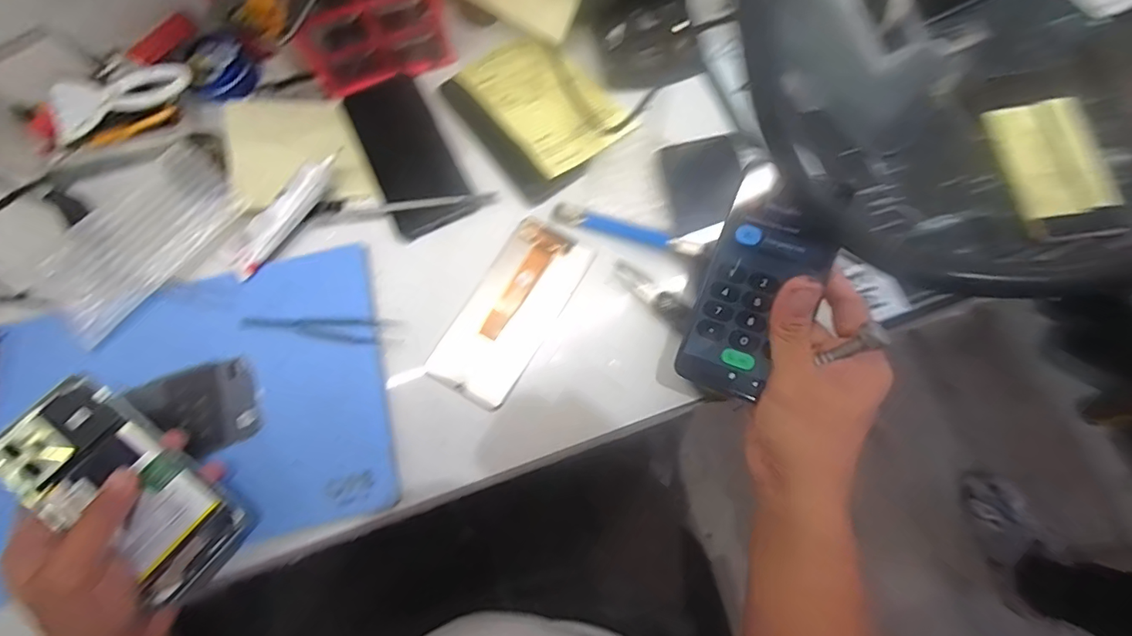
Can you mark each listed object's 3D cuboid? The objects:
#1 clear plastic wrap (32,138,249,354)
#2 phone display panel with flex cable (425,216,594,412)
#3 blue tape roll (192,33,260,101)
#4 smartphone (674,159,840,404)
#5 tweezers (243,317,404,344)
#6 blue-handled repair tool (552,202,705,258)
[{"bbox_3d":[-0.362,-0.068,0.439,0.094,0.020,0.165,38,77,13],"label":"clear plastic wrap"},{"bbox_3d":[-0.046,-0.007,0.432,0.074,0.006,0.156,30,76,11],"label":"phone display panel with flex cable"},{"bbox_3d":[-0.319,-0.237,0.490,0.051,0.020,0.059,-20,72,-4],"label":"blue tape roll"},{"bbox_3d":[0.128,-0.023,0.341,0.069,0.008,0.151,21,84,9],"label":"smartphone"},{"bbox_3d":[-0.199,0.009,0.425,0.128,0.006,0.021,1,72,3],"label":"tweezers"},{"bbox_3d":[0.051,-0.075,0.443,0.129,0.009,0.017,19,74,8],"label":"blue-handled repair tool"}]

